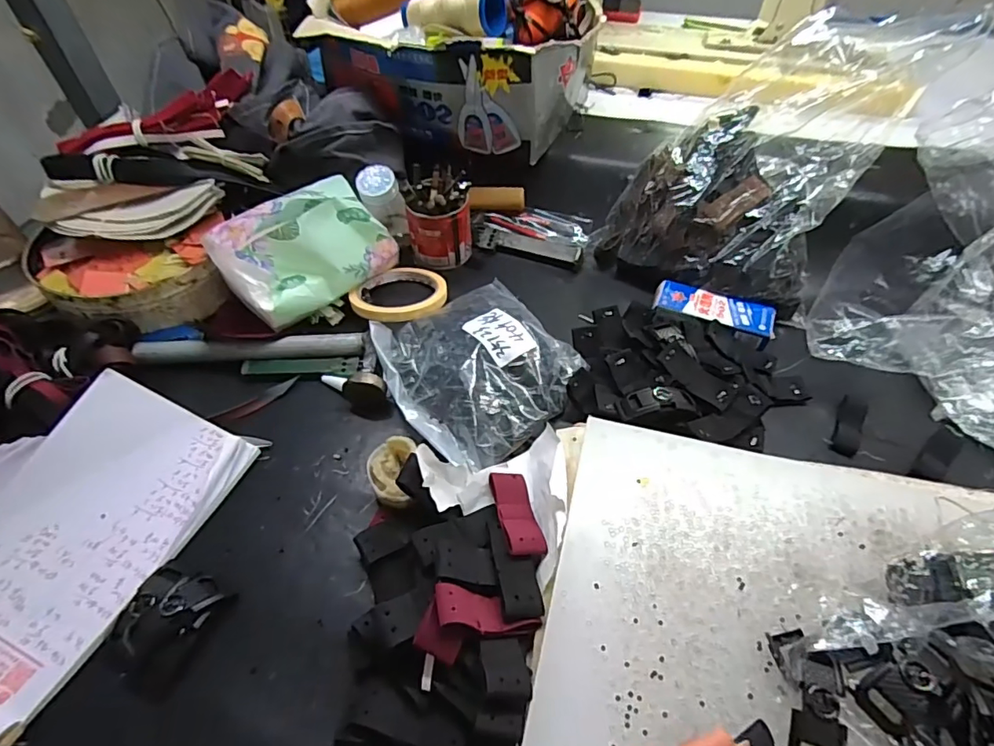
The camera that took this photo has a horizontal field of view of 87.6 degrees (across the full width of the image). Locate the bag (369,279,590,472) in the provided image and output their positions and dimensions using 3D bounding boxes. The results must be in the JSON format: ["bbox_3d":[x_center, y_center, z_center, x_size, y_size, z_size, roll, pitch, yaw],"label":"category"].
[{"bbox_3d":[-0.016,-0.016,0.437,0.148,0.027,0.164,-27,56,-19],"label":"bag"}]

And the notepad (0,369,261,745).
[{"bbox_3d":[-0.297,0.109,0.353,0.147,0.058,0.216,18,51,12],"label":"notepad"}]

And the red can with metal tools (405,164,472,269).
[{"bbox_3d":[-0.060,-0.160,0.531,0.062,0.092,0.060,-1,51,1],"label":"red can with metal tools"}]

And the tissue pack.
[{"bbox_3d":[-0.176,-0.116,0.487,0.152,0.083,0.082,-36,59,-24],"label":"tissue pack"}]

